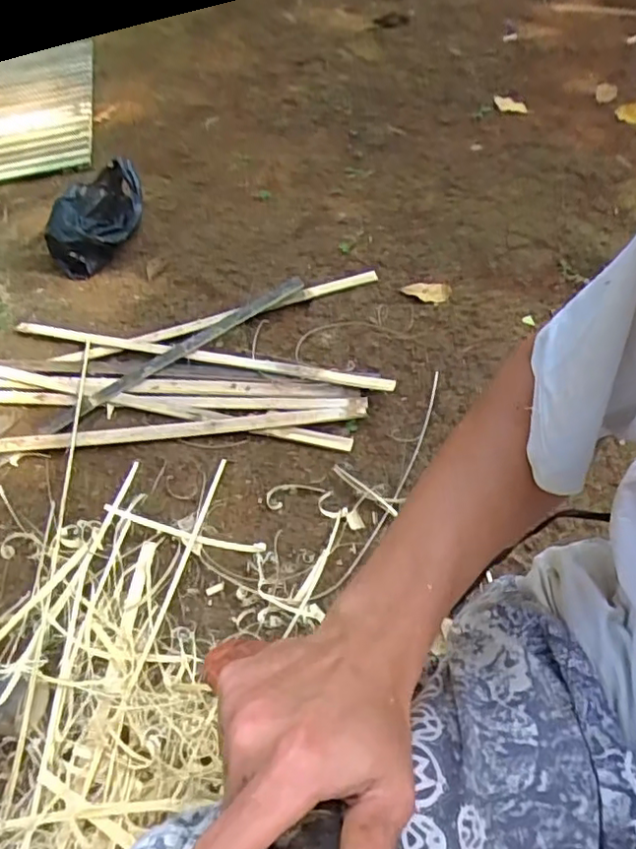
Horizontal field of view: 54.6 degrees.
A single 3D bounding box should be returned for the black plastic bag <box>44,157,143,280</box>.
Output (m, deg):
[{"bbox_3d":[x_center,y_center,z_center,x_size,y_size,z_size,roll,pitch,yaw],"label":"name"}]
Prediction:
[{"bbox_3d":[-0.467,-0.446,1.297,0.153,0.125,0.274,-1,51,5],"label":"black plastic bag"}]

